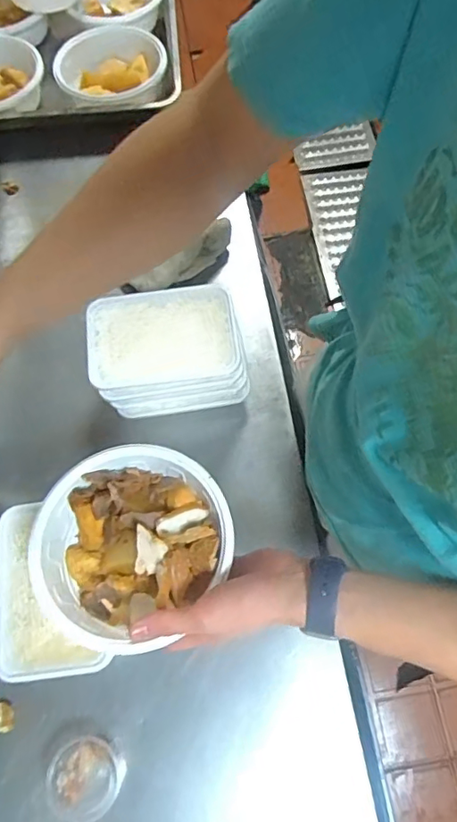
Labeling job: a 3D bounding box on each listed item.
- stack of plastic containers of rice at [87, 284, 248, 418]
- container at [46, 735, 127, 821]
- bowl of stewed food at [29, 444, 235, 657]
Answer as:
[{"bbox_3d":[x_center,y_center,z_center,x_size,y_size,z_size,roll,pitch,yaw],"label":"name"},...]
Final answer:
[{"bbox_3d":[-0.071,-0.067,0.629,0.170,0.082,0.122,-9,70,-3],"label":"stack of plastic containers of rice"},{"bbox_3d":[-0.140,0.361,0.529,0.068,0.038,0.071,0,70,0],"label":"container"},{"bbox_3d":[-0.089,0.113,0.473,0.150,0.052,0.168,41,75,14],"label":"bowl of stewed food"}]

